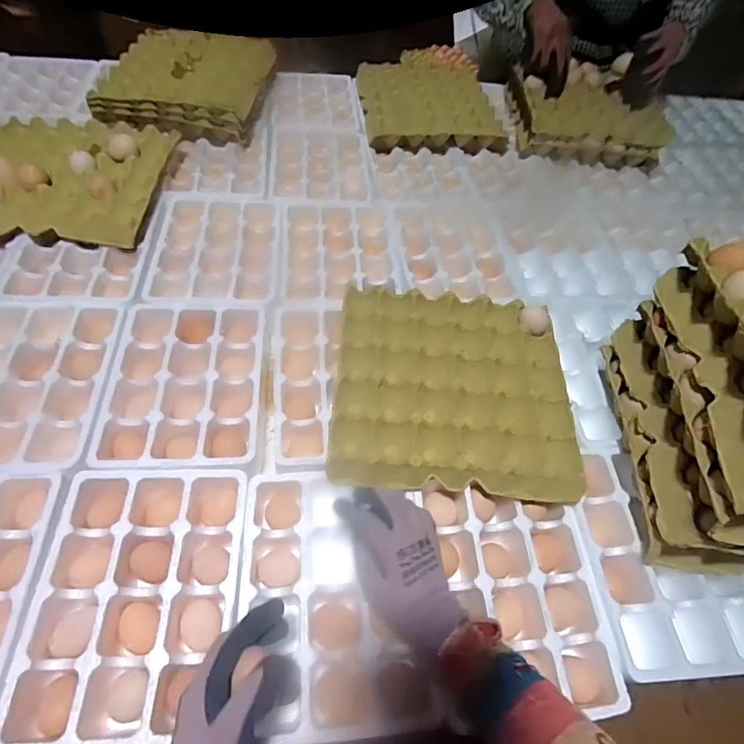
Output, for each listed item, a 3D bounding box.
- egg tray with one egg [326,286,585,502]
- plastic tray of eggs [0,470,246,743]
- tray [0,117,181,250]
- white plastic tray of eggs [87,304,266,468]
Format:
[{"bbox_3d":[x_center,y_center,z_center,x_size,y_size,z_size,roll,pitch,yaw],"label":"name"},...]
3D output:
[{"bbox_3d":[0.099,0.015,0.566,0.279,0.043,0.259,6,56,-3],"label":"egg tray with one egg"},{"bbox_3d":[-0.227,0.220,0.453,0.182,0.049,0.241,1,56,-7],"label":"plastic tray of eggs"},{"bbox_3d":[-0.486,-0.323,0.740,0.291,0.058,0.298,6,56,-3],"label":"tray"},{"bbox_3d":[-0.233,0.014,0.582,0.179,0.042,0.231,0,57,-7],"label":"white plastic tray of eggs"}]

